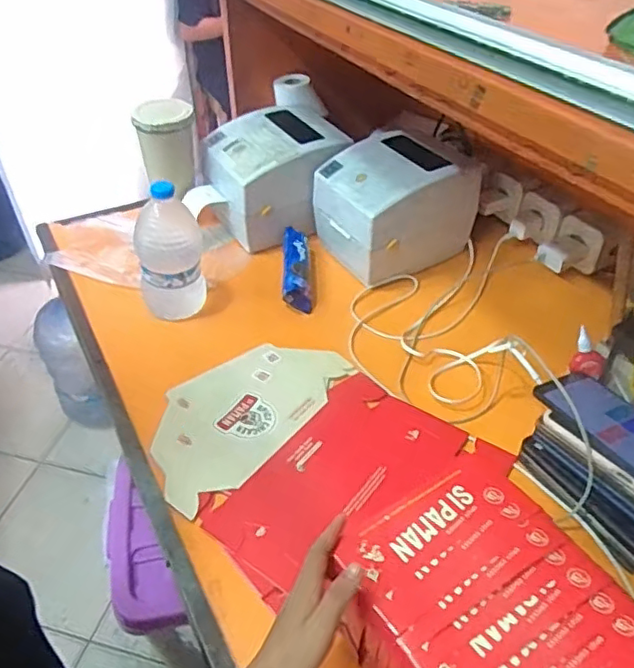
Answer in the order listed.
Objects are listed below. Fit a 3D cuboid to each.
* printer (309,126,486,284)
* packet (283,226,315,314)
[{"bbox_3d":[0.122,-0.214,0.958,0.205,0.168,0.169,-24,46,-24],"label":"printer"},{"bbox_3d":[-0.031,-0.110,0.961,0.045,0.048,0.176,-2,41,-2],"label":"packet"}]

